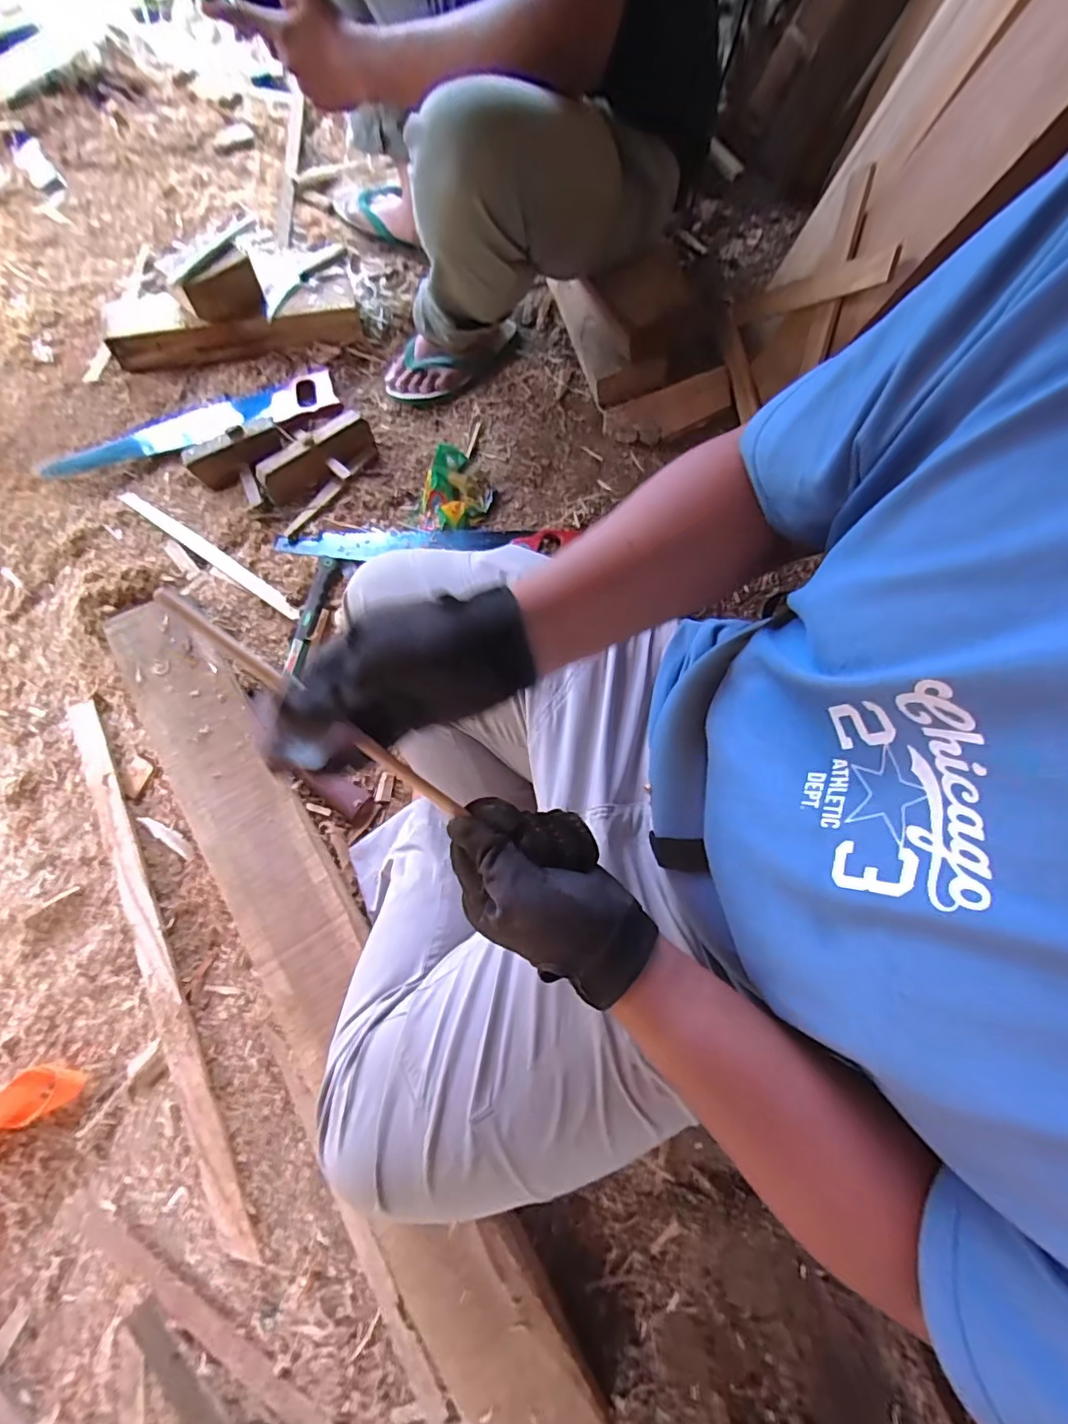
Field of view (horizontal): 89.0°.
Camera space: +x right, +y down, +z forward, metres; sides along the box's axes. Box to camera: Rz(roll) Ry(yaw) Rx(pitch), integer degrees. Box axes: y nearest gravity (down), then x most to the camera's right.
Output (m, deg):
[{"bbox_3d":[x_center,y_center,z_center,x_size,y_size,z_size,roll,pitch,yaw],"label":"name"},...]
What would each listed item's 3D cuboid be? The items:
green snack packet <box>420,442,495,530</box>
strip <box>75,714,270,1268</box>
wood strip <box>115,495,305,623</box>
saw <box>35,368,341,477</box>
[{"bbox_3d":[-0.124,-0.356,0.862,0.113,0.033,0.131,-9,73,-4],"label":"green snack packet"},{"bbox_3d":[-0.483,0.296,0.688,0.042,0.017,0.700,-26,75,-9],"label":"strip"},{"bbox_3d":[-0.488,-0.240,0.817,0.341,0.014,0.024,34,75,9],"label":"wood strip"},{"bbox_3d":[-0.562,-0.482,0.893,0.465,0.021,0.093,-18,74,-7],"label":"saw"}]

